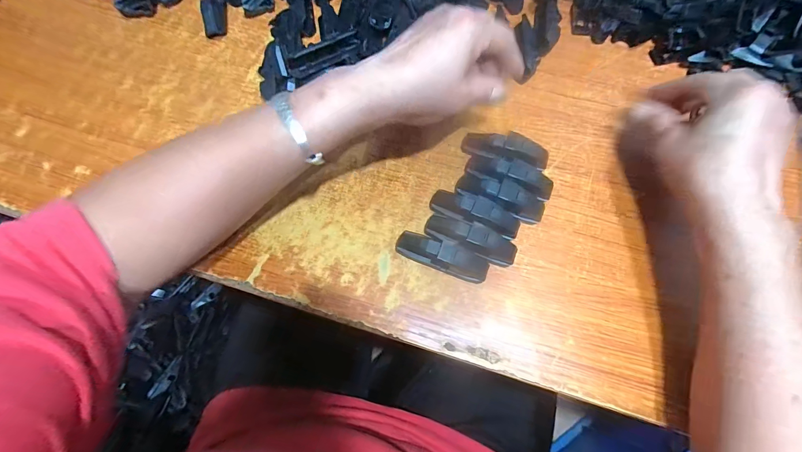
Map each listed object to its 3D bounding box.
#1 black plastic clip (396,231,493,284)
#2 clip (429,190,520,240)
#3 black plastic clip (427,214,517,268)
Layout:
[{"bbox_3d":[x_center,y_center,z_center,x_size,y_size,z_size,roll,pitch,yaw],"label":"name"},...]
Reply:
[{"bbox_3d":[0.033,0.024,0.294,0.075,0.022,0.020,23,72,7],"label":"black plastic clip"},{"bbox_3d":[0.061,-0.009,0.304,0.073,0.024,0.024,20,72,6],"label":"clip"},{"bbox_3d":[0.056,0.011,0.296,0.075,0.023,0.024,25,72,8],"label":"black plastic clip"}]

